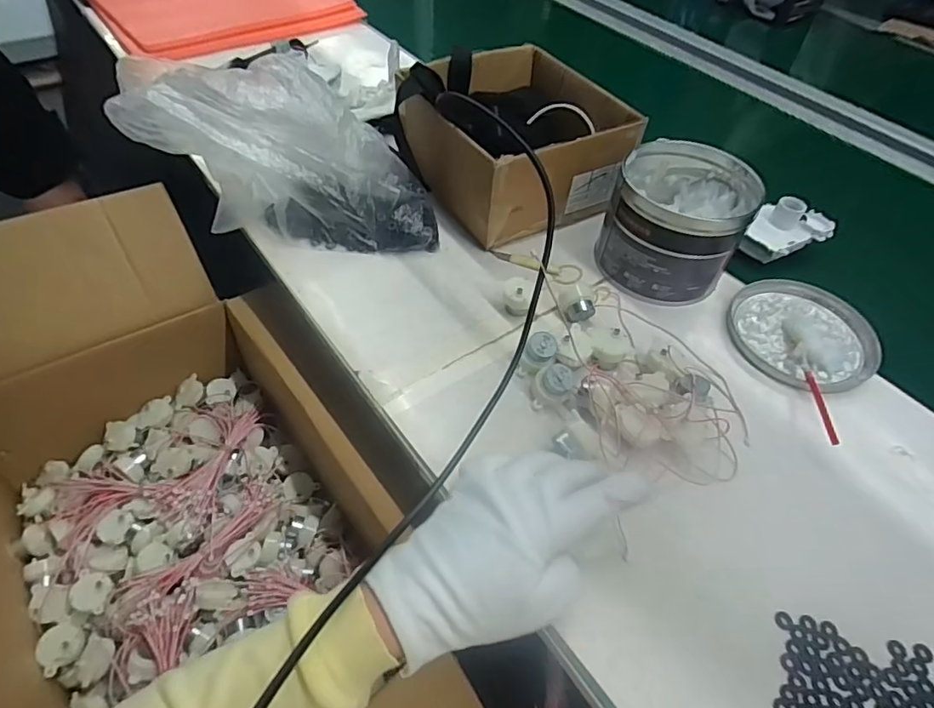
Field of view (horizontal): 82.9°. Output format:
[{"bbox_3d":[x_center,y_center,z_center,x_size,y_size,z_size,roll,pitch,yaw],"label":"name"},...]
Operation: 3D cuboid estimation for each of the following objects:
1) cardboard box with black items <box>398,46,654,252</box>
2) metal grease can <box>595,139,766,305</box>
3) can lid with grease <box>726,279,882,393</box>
[{"bbox_3d":[0.048,-0.233,0.592,0.204,0.116,0.215,-26,57,-23],"label":"cardboard box with black items"},{"bbox_3d":[0.203,-0.133,0.511,0.123,0.111,0.123,2,51,-3],"label":"metal grease can"},{"bbox_3d":[0.315,-0.019,0.497,0.123,0.020,0.121,2,51,-3],"label":"can lid with grease"}]

